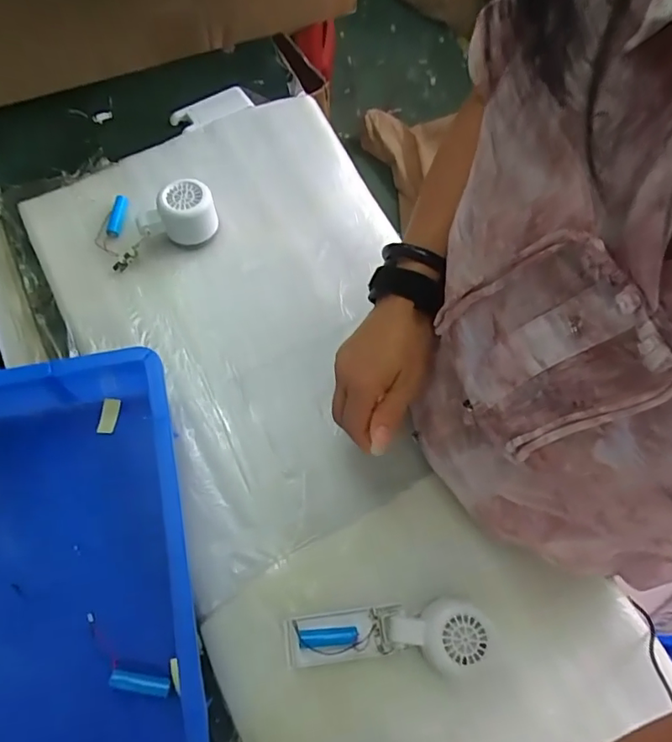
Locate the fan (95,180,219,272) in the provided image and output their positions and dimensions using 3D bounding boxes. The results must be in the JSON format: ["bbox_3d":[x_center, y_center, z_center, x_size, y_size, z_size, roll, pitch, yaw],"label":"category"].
[{"bbox_3d":[-0.201,-0.174,0.574,0.131,0.046,0.094,-22,74,-13],"label":"fan"}]

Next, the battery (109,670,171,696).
[{"bbox_3d":[-0.160,0.256,0.436,0.048,0.017,0.013,9,71,2],"label":"battery"}]

